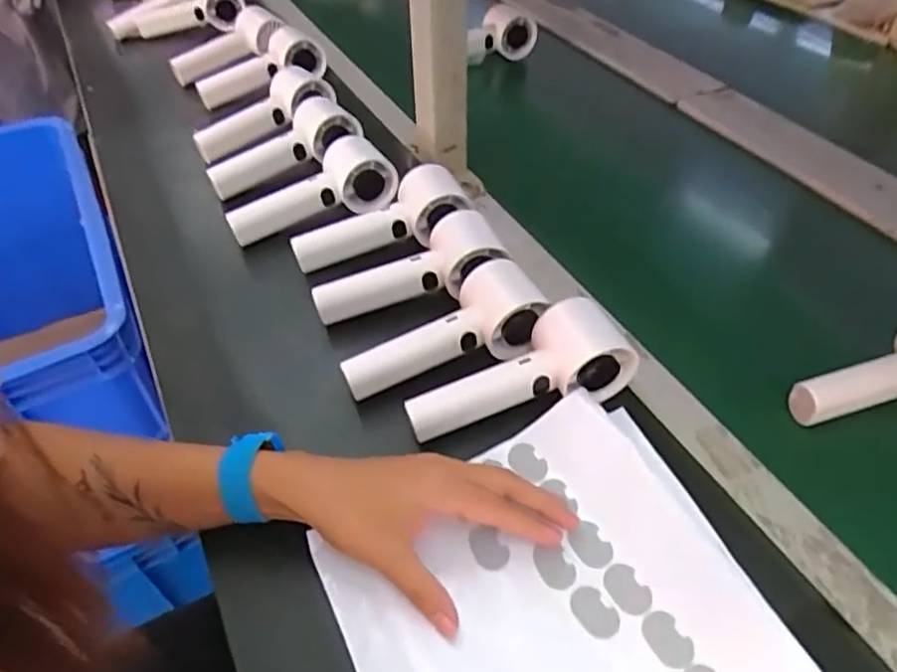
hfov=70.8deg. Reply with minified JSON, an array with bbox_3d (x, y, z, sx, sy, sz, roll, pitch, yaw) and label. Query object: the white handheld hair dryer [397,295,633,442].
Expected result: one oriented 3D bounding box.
[{"bbox_3d":[0.047,0.027,0.439,0.153,0.052,0.055,-22,49,0],"label":"white handheld hair dryer"}]

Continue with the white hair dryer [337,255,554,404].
[{"bbox_3d":[-0.006,0.001,0.465,0.153,0.044,0.064,-27,51,-8],"label":"white hair dryer"}]

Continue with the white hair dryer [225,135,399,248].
[{"bbox_3d":[-0.131,-0.134,0.603,0.161,0.048,0.069,-25,50,-6],"label":"white hair dryer"}]

